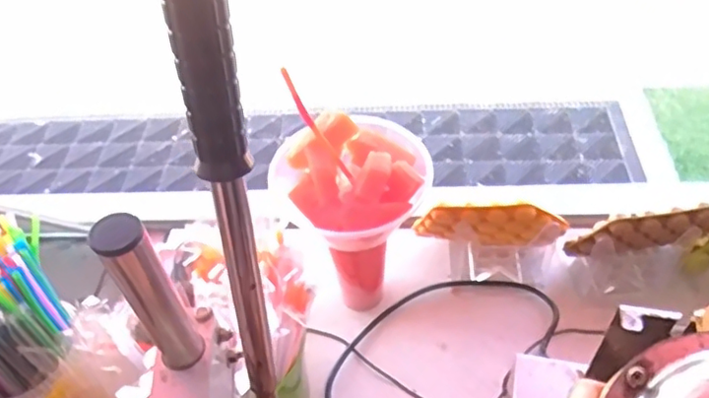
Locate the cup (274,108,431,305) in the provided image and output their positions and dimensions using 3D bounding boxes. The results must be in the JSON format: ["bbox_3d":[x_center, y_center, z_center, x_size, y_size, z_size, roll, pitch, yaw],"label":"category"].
[{"bbox_3d":[0.013,0.046,0.684,0.127,0.263,0.102,-29,52,-19],"label":"cup"}]

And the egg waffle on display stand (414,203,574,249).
[{"bbox_3d":[0.160,0.029,0.714,0.170,0.087,0.027,3,49,8],"label":"egg waffle on display stand"}]

